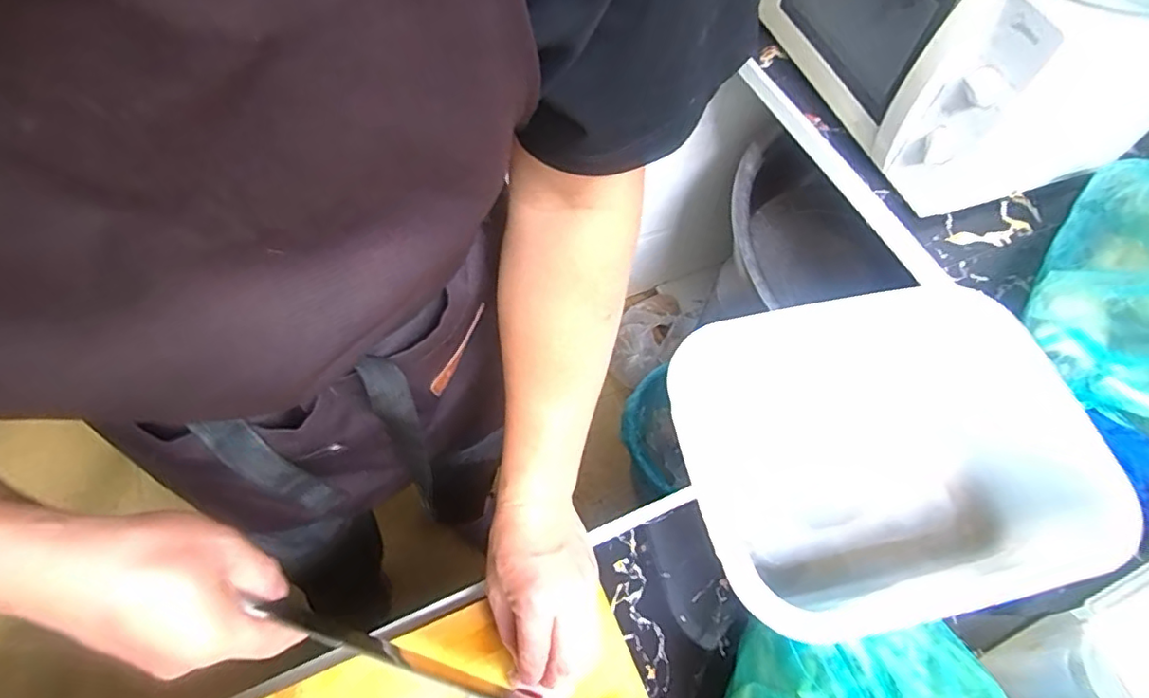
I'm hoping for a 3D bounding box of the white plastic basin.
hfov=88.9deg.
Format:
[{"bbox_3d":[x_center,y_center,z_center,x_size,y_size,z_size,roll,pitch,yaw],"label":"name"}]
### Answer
[{"bbox_3d":[0.239,0.085,0.482,0.272,0.121,0.239,-11,63,-10],"label":"white plastic basin"}]

